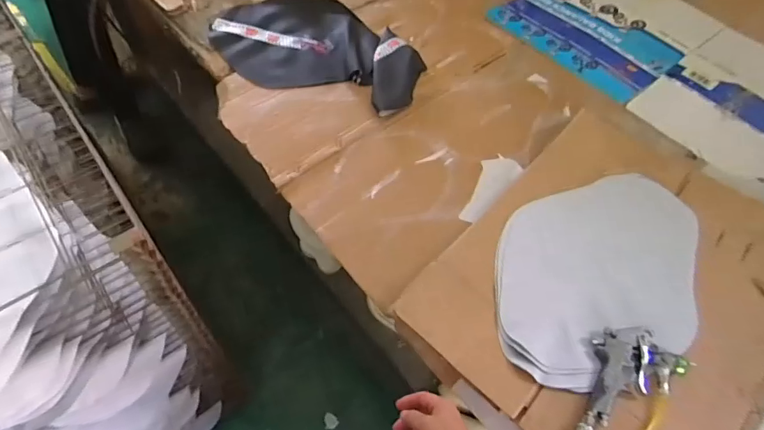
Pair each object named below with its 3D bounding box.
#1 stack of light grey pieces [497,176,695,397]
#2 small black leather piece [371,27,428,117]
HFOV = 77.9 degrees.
[{"bbox_3d":[0.379,0.093,0.797,0.416,0.048,0.329,-16,70,-9],"label":"stack of light grey pieces"},{"bbox_3d":[0.039,-0.338,1.076,0.115,0.035,0.282,4,56,-2],"label":"small black leather piece"}]

